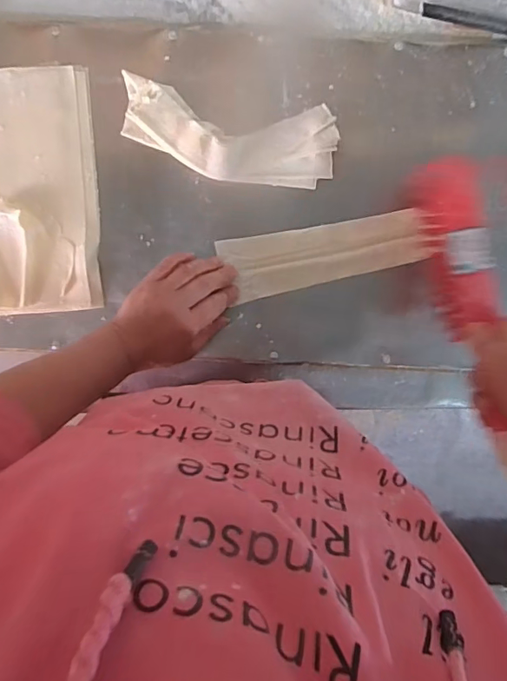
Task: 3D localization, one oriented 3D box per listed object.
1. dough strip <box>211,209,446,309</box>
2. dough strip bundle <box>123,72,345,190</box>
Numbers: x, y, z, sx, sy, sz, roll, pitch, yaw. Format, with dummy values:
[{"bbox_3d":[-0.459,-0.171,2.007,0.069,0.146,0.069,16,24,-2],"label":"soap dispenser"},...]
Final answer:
[{"bbox_3d":[0.079,-0.092,0.526,0.220,0.015,0.066,-10,96,3],"label":"dough strip"},{"bbox_3d":[-0.024,-0.212,0.505,0.220,0.021,0.088,7,95,-3],"label":"dough strip bundle"}]

